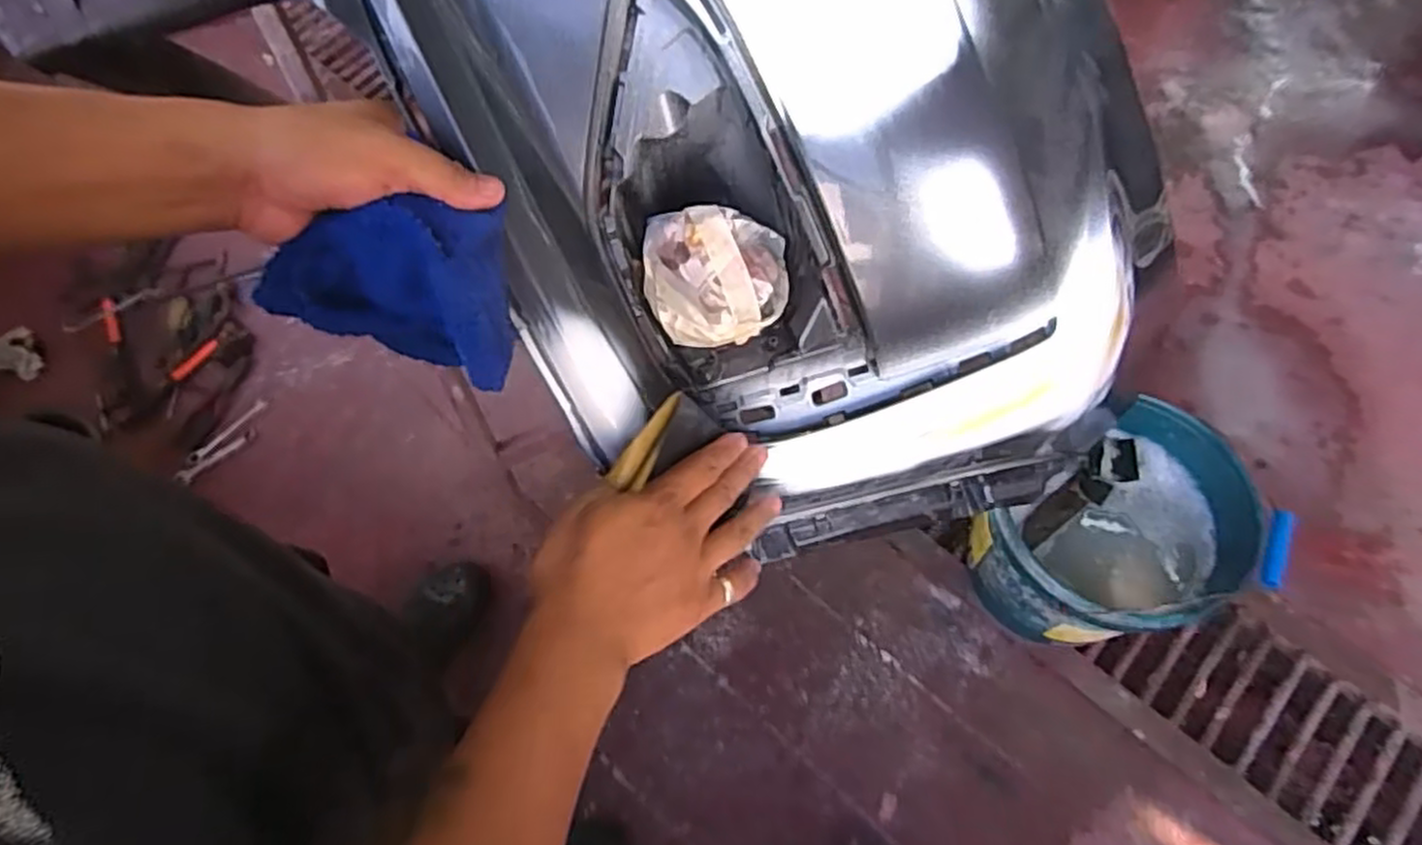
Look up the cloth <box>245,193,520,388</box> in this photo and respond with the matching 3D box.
[{"bbox_3d":[-0.183,-0.069,0.440,0.136,0.091,0.062,-8,64,-5],"label":"cloth"}]

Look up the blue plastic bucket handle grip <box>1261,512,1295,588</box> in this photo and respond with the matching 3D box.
[{"bbox_3d":[0.660,0.148,0.901,0.018,0.018,0.088,14,87,5],"label":"blue plastic bucket handle grip"}]

